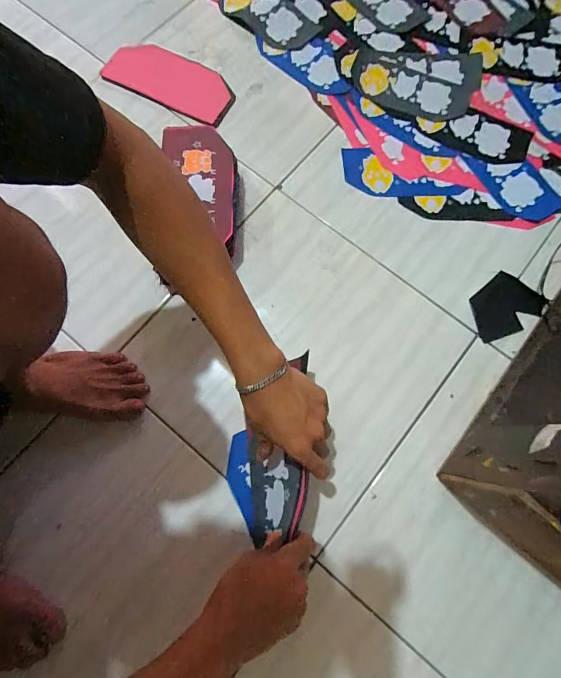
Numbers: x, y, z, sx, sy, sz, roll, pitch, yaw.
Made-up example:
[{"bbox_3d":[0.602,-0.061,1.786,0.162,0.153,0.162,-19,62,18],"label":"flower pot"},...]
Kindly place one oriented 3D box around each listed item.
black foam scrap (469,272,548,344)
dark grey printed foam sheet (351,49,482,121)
[{"bbox_3d":[0.346,-0.050,0.575,0.116,0.010,0.084,-34,78,-9],"label":"black foam scrap"},{"bbox_3d":[0.251,-0.473,0.680,0.229,0.012,0.150,6,75,2],"label":"dark grey printed foam sheet"}]

